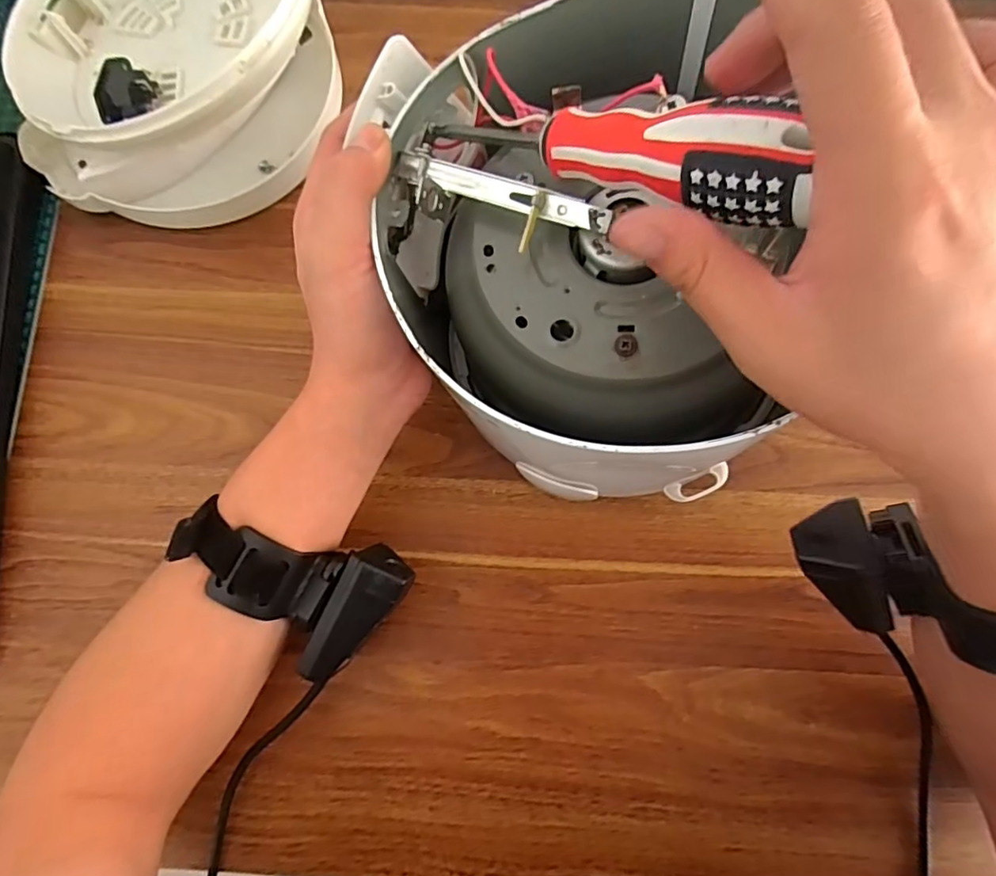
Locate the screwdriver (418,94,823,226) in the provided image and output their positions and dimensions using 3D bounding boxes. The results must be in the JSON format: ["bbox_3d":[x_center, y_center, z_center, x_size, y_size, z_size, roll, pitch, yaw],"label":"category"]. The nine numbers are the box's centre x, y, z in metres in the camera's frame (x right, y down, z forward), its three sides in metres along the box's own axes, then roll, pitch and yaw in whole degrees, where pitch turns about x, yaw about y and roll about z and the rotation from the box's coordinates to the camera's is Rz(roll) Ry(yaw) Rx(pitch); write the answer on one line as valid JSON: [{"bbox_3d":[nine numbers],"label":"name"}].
[{"bbox_3d":[0.036,-0.108,0.211,0.159,0.025,0.025,31,80,38],"label":"screwdriver"}]

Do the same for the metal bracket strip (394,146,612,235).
[{"bbox_3d":[-0.001,-0.106,0.250,0.101,0.016,0.016,21,80,13],"label":"metal bracket strip"}]

